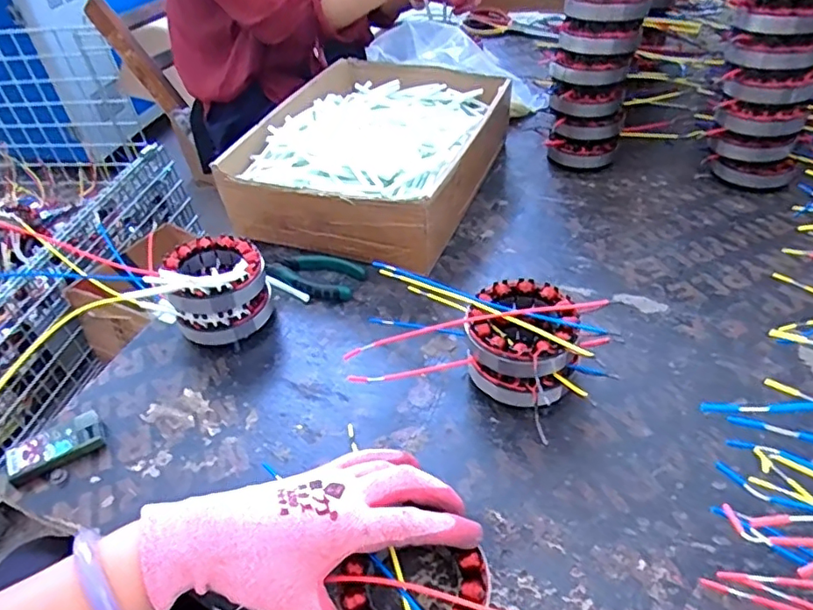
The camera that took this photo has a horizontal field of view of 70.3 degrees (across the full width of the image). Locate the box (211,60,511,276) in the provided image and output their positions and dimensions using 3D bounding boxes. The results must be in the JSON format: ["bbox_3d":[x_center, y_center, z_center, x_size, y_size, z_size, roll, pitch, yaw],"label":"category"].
[{"bbox_3d":[-0.030,-0.181,0.690,0.239,0.100,0.324,12,44,19],"label":"box"}]

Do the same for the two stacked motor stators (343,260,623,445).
[{"bbox_3d":[0.052,0.028,0.468,0.203,0.071,0.110,10,43,16],"label":"two stacked motor stators"}]

